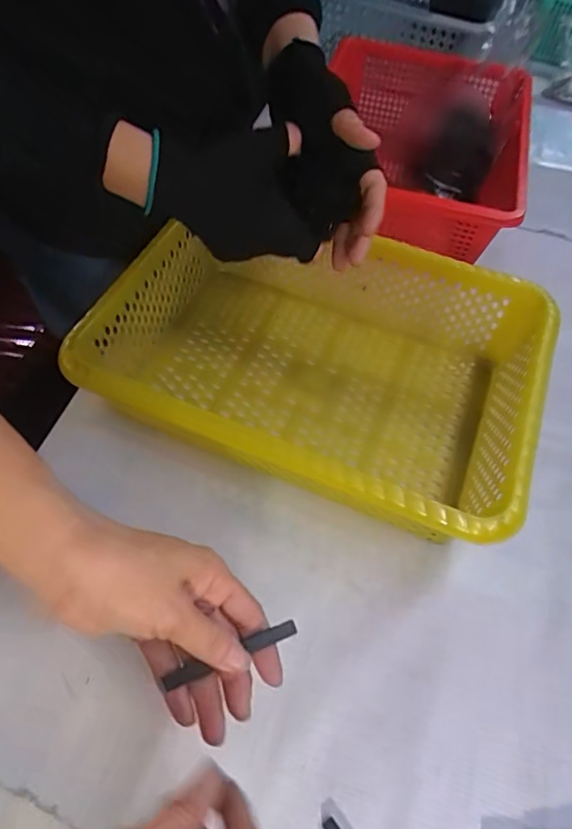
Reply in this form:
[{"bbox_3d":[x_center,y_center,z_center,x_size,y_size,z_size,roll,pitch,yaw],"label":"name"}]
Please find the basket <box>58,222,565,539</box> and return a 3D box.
[{"bbox_3d":[0.027,-0.046,0.464,0.338,0.090,0.243,20,58,9],"label":"basket"}]

